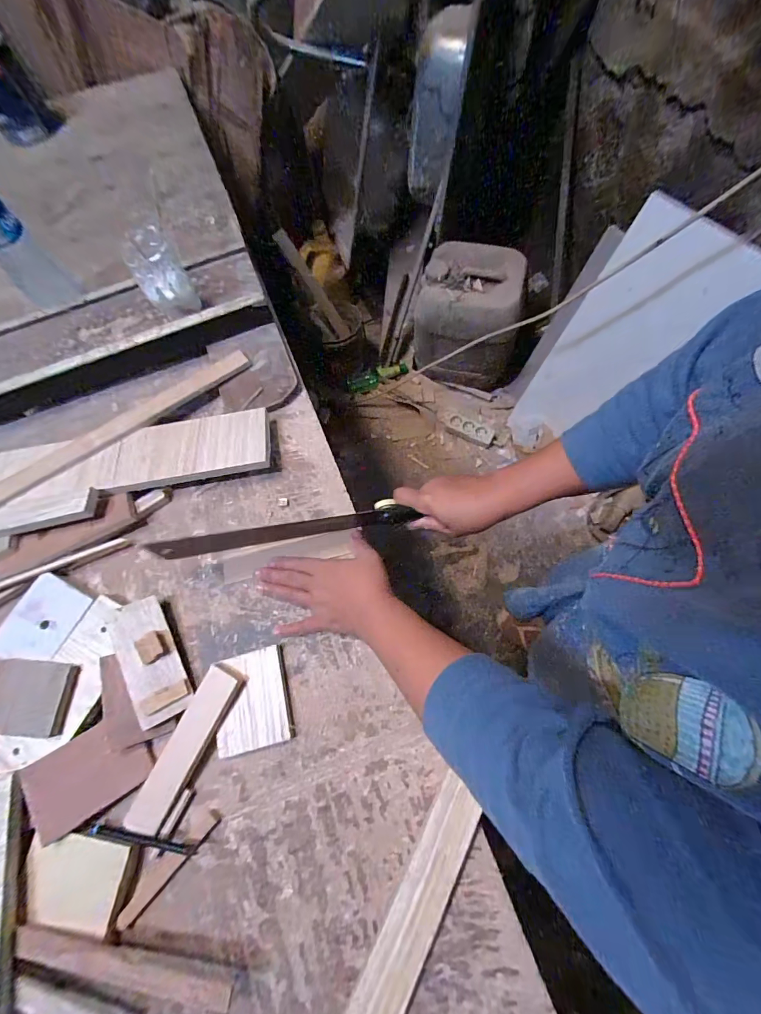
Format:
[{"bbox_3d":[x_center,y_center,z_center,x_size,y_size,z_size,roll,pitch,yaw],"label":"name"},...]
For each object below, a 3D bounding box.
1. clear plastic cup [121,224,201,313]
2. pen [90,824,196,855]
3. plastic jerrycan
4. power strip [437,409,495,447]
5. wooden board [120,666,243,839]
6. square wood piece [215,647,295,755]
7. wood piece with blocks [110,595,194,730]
[{"bbox_3d":[-0.300,-0.317,0.539,0.064,0.080,0.071,-32,72,-6],"label":"clear plastic cup"},{"bbox_3d":[-0.232,0.324,0.385,0.102,0.008,0.009,10,70,6],"label":"pen"},{"bbox_3d":[0.269,-0.568,1.216,0.305,0.326,0.257,16,73,10],"label":"plastic jerrycan"},{"bbox_3d":[0.278,-0.267,1.311,0.203,0.036,0.069,30,76,13],"label":"power strip"},{"bbox_3d":[-0.199,0.242,0.401,0.040,0.012,0.160,26,73,11],"label":"wooden board"},{"bbox_3d":[-0.138,0.206,0.426,0.073,0.013,0.094,-13,70,-3],"label":"square wood piece"},{"bbox_3d":[-0.252,0.164,0.429,0.051,0.015,0.129,-29,71,-8],"label":"wood piece with blocks"}]

